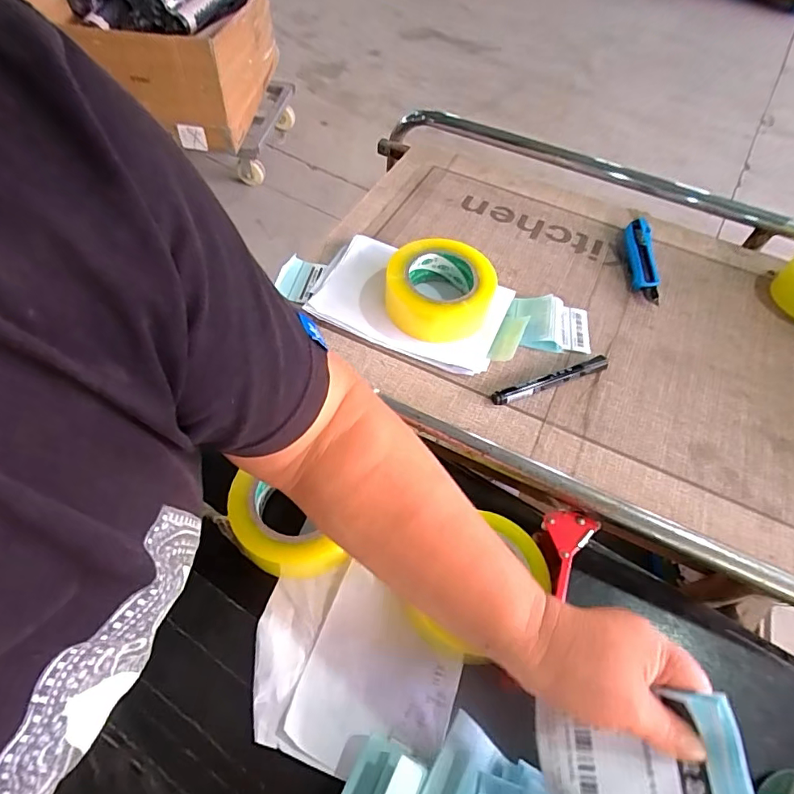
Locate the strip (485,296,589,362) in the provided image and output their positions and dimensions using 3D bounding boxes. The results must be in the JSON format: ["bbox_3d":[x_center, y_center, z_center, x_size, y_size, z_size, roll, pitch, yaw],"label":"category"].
[{"bbox_3d":[0.171,-0.077,0.560,0.107,0.022,0.109,15,58,5],"label":"strip"}]

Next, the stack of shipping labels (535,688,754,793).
[{"bbox_3d":[0.147,0.233,0.289,0.113,0.011,0.094,-14,69,19],"label":"stack of shipping labels"}]

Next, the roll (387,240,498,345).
[{"bbox_3d":[0.048,-0.122,0.561,0.120,0.057,0.110,2,57,-4],"label":"roll"}]

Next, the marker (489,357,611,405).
[{"bbox_3d":[0.167,-0.018,0.524,0.141,0.015,0.014,-17,61,-15],"label":"marker"}]

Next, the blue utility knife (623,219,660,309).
[{"bbox_3d":[0.325,-0.184,0.643,0.032,0.018,0.144,11,57,2],"label":"blue utility knife"}]

